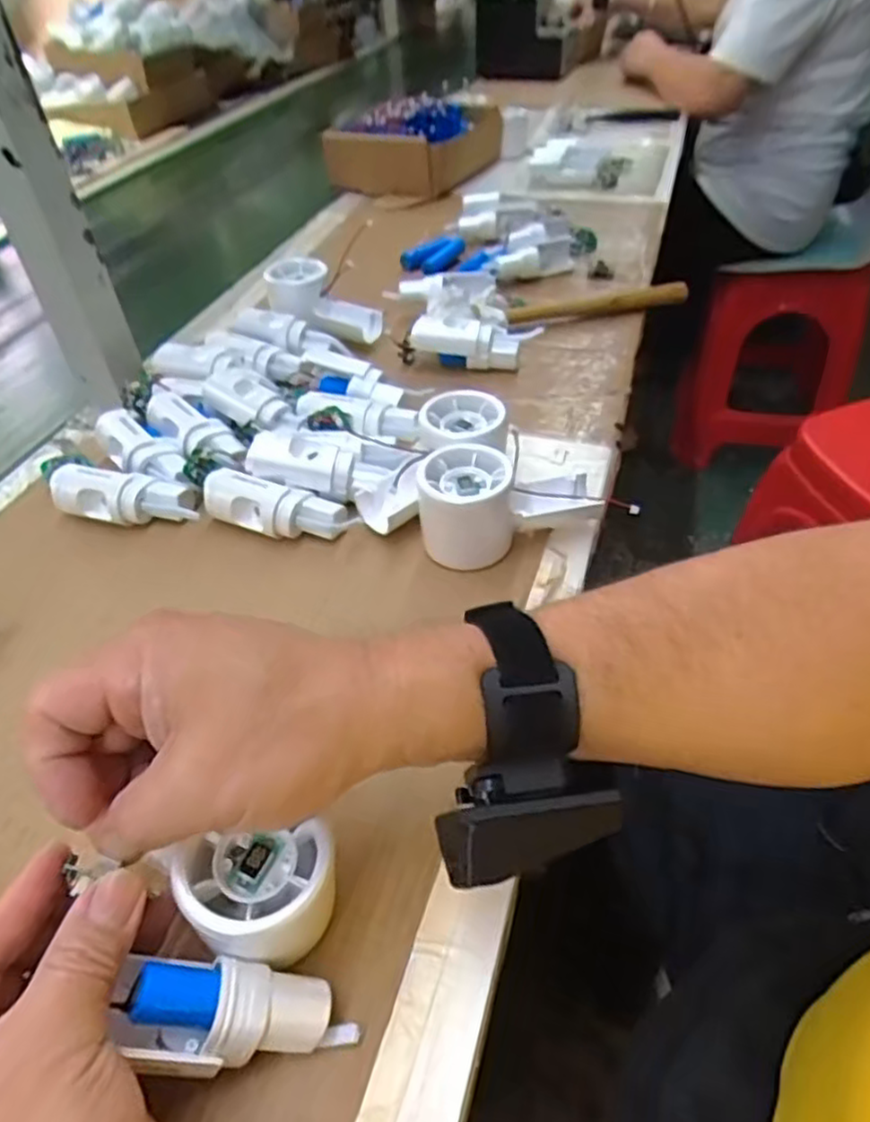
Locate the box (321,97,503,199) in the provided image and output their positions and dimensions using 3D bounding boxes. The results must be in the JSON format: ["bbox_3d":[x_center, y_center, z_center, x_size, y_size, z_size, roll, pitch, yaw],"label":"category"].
[{"bbox_3d":[-0.026,-0.600,1.023,0.186,0.089,0.220,18,48,19],"label":"box"}]

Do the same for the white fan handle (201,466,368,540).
[{"bbox_3d":[-0.105,-0.033,0.469,0.105,0.035,0.029,7,46,9],"label":"white fan handle"}]

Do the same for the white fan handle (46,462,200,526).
[{"bbox_3d":[-0.210,-0.043,0.482,0.105,0.030,0.032,3,45,5],"label":"white fan handle"}]

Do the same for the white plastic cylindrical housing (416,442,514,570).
[{"bbox_3d":[0.019,-0.032,0.443,0.056,0.059,0.053,-1,45,1],"label":"white plastic cylindrical housing"}]

